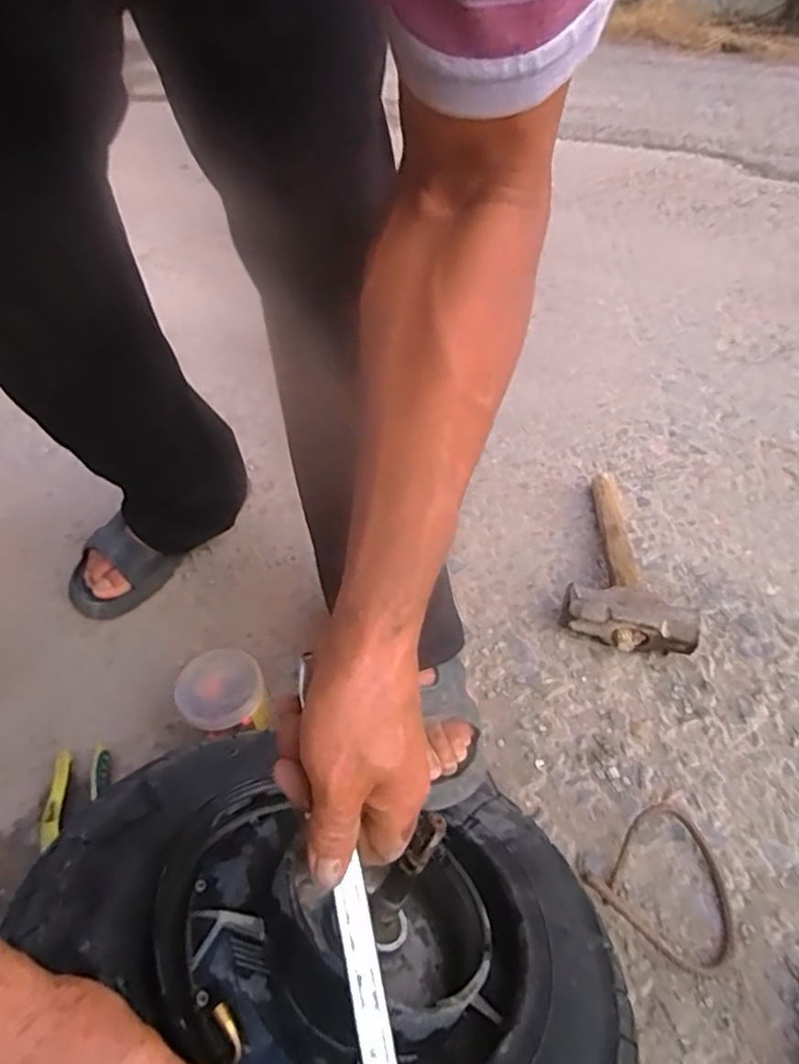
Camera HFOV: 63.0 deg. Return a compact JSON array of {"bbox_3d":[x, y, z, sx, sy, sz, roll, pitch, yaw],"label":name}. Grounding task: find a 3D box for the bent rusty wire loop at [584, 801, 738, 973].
[{"bbox_3d":[0.234,0.292,0.543,0.132,0.044,0.110,-32,50,-30],"label":"bent rusty wire loop"}]

